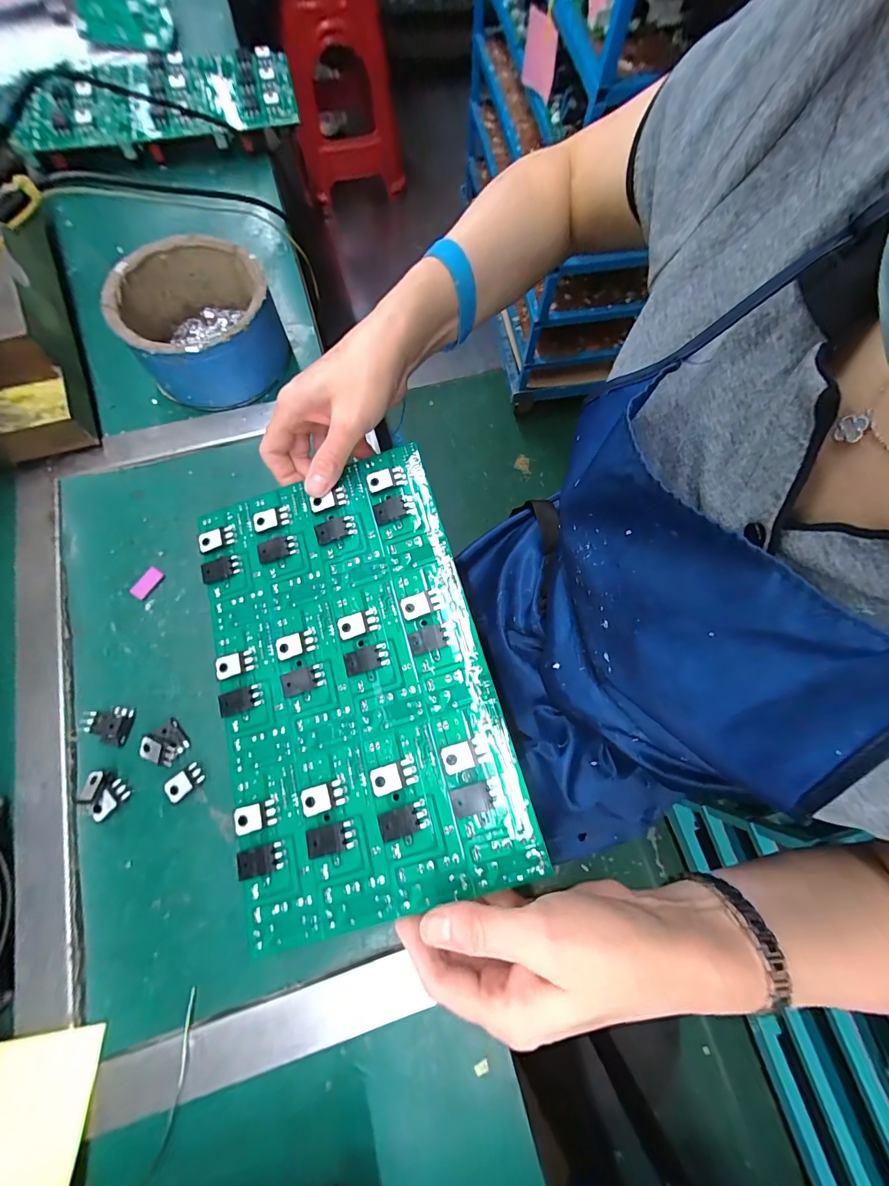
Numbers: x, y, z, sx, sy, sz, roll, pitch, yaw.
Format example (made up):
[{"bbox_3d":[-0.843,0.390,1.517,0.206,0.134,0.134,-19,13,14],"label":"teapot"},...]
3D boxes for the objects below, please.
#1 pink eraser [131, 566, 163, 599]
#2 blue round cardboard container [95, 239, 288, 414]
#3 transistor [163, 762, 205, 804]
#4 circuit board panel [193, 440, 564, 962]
[{"bbox_3d":[-0.234,-0.008,0.314,0.012,0.006,0.026,31,75,7],"label":"pink eraser"},{"bbox_3d":[-0.201,-0.226,0.341,0.114,0.066,0.117,0,74,-1],"label":"blue round cardboard container"},{"bbox_3d":[-0.178,0.130,0.272,0.025,0.004,0.016,-37,78,-11],"label":"transistor"},{"bbox_3d":[-0.063,0.047,0.257,0.172,0.007,0.278,-18,74,4],"label":"circuit board panel"}]

